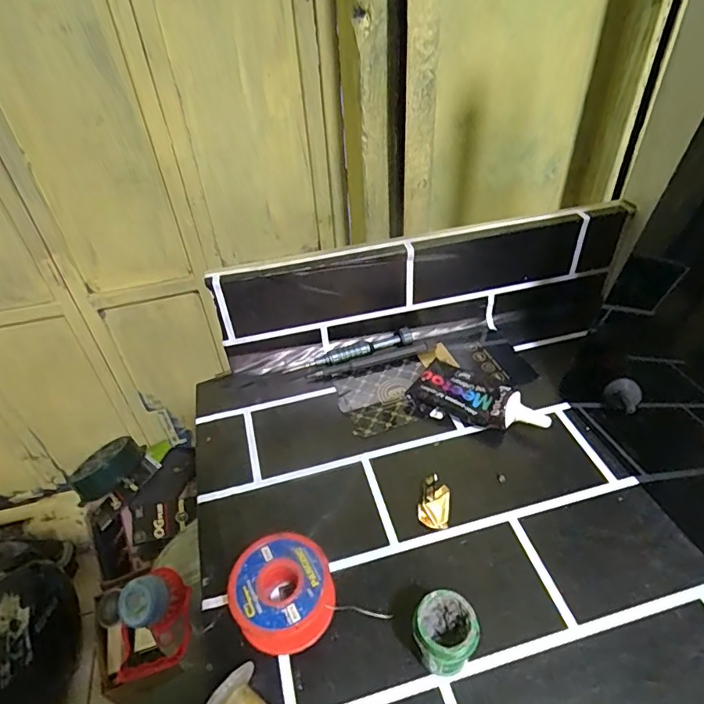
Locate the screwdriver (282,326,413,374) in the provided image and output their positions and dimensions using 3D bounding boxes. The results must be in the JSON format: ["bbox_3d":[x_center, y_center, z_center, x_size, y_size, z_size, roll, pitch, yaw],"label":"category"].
[{"bbox_3d":[-0.002,0.001,0.422,0.111,0.014,0.015,-16,43,-11],"label":"screwdriver"}]

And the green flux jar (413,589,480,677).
[{"bbox_3d":[0.046,0.141,0.246,0.029,0.036,0.028,-3,42,3],"label":"green flux jar"}]

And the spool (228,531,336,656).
[{"bbox_3d":[-0.038,0.131,0.270,0.051,0.029,0.052,-3,42,3],"label":"spool"}]

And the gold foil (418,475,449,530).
[{"bbox_3d":[0.053,0.096,0.317,0.019,0.009,0.034,4,43,10],"label":"gold foil"}]

